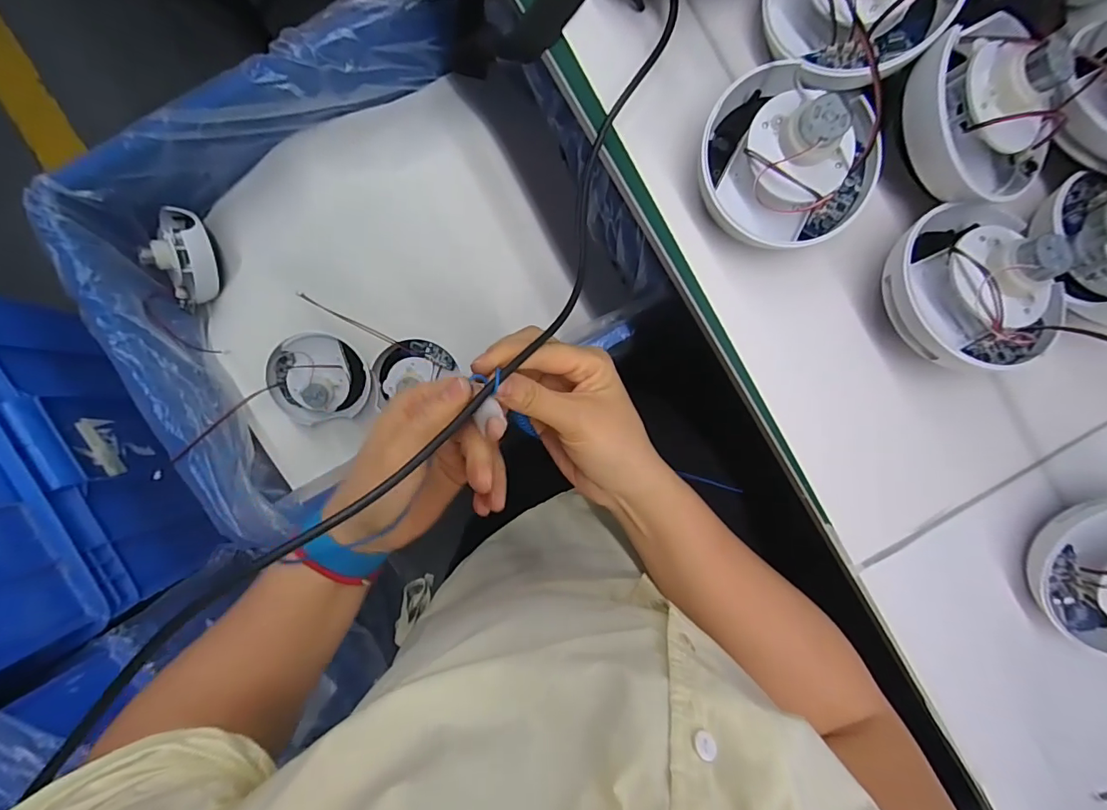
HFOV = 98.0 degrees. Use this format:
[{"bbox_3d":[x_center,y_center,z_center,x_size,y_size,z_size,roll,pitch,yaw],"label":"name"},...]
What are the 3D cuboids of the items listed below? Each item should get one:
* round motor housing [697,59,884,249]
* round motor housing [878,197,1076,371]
[{"bbox_3d":[0.147,-0.152,0.287,0.105,0.057,0.098,0,92,-2],"label":"round motor housing"},{"bbox_3d":[0.271,-0.075,0.299,0.101,0.057,0.109,-23,93,-1],"label":"round motor housing"}]

